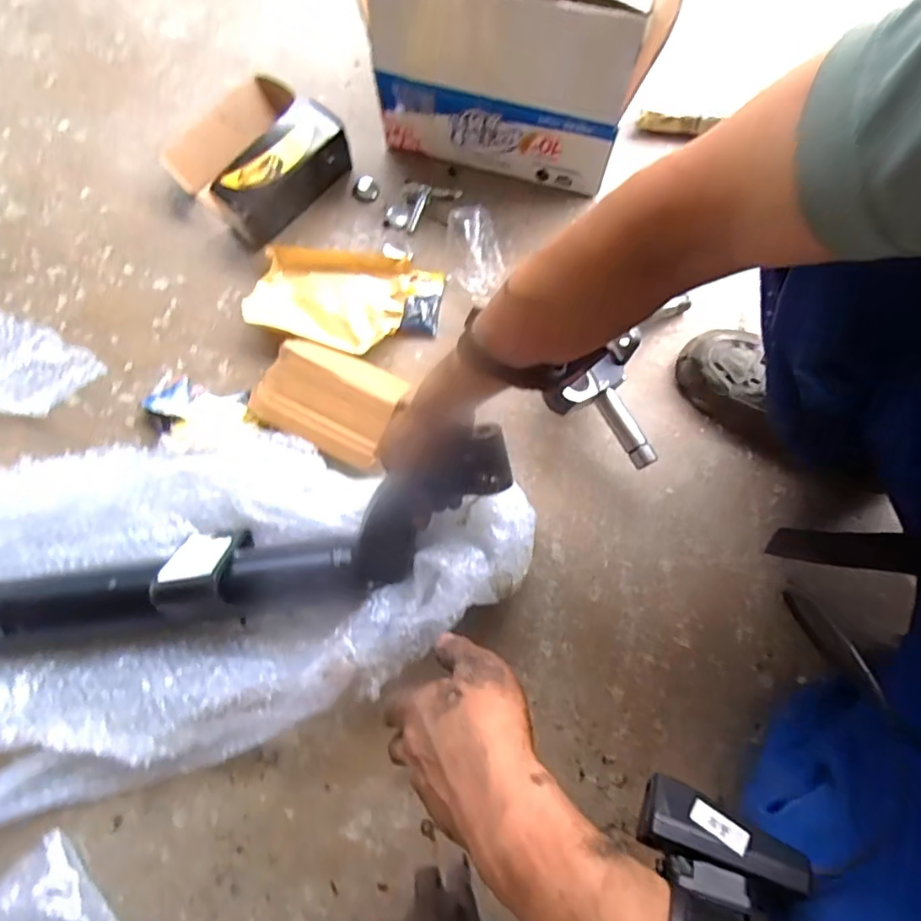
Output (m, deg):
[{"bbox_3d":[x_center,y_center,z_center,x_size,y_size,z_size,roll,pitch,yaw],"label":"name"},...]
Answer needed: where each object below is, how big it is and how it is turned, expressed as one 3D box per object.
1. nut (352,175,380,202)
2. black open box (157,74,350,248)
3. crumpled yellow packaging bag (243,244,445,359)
[{"bbox_3d":[-0.127,-0.365,0.746,0.033,0.013,0.032,0,75,0],"label":"nut"},{"bbox_3d":[-0.265,-0.398,0.721,0.187,0.076,0.184,42,79,10],"label":"black open box"},{"bbox_3d":[-0.140,-0.197,0.678,0.222,0.031,0.125,9,76,3],"label":"crumpled yellow packaging bag"}]

